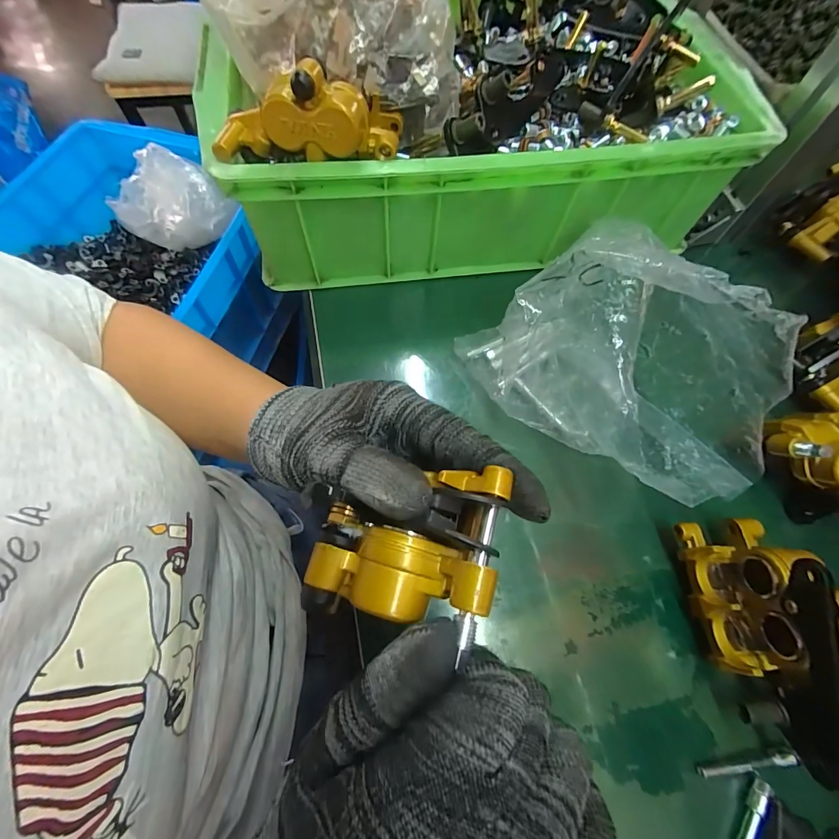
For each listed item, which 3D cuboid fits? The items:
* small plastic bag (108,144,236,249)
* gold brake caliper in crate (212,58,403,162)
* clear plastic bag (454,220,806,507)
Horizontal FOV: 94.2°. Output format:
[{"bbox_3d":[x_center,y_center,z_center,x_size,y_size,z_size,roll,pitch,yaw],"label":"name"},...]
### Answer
[{"bbox_3d":[-0.435,-0.380,0.681,0.172,0.090,0.126,18,67,6],"label":"small plastic bag"},{"bbox_3d":[-0.070,-0.198,0.246,0.117,0.045,0.047,-7,67,-5],"label":"gold brake caliper in crate"},{"bbox_3d":[0.139,-0.052,0.257,0.191,0.130,0.106,39,71,14],"label":"clear plastic bag"}]

